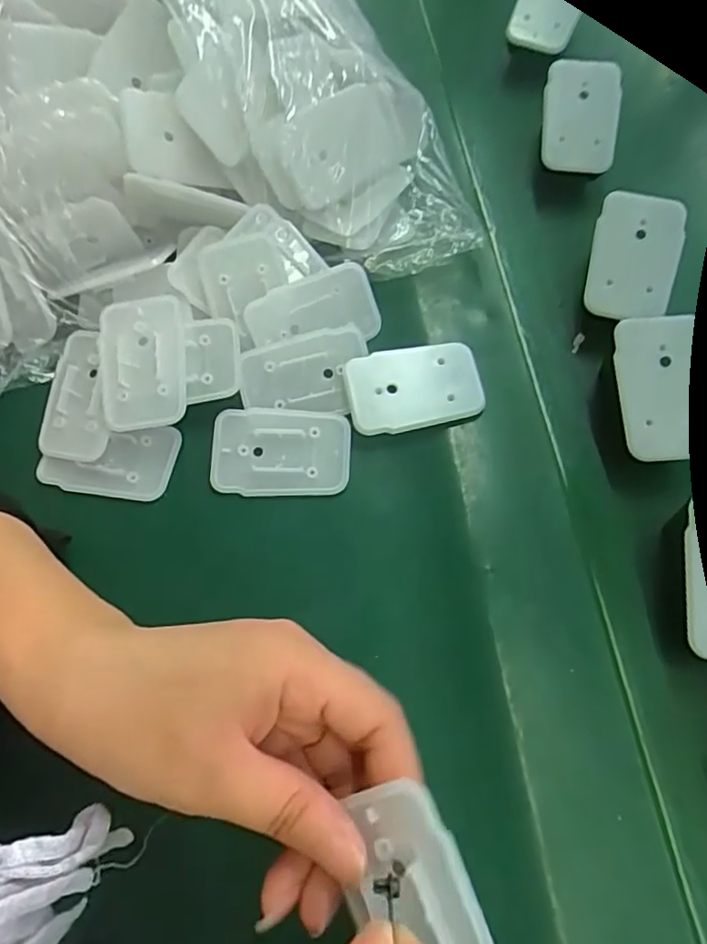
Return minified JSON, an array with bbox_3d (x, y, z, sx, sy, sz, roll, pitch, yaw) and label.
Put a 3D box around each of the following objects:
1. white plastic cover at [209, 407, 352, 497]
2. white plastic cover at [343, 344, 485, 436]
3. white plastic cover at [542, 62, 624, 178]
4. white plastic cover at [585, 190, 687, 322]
[{"bbox_3d":[-0.037,-0.010,0.302,0.069,0.010,0.043,0,67,2],"label":"white plastic cover"},{"bbox_3d":[0.030,-0.042,0.304,0.067,0.012,0.042,-8,67,-1],"label":"white plastic cover"},{"bbox_3d":[0.133,-0.206,0.349,0.043,0.010,0.057,2,103,-4],"label":"white plastic cover"},{"bbox_3d":[0.143,-0.109,0.304,0.042,0.005,0.062,13,90,7],"label":"white plastic cover"}]

